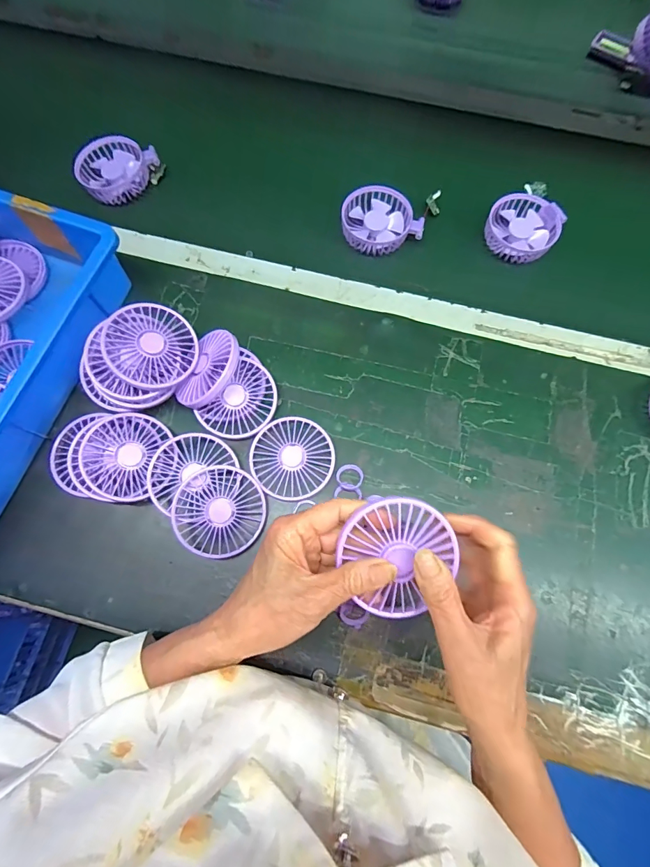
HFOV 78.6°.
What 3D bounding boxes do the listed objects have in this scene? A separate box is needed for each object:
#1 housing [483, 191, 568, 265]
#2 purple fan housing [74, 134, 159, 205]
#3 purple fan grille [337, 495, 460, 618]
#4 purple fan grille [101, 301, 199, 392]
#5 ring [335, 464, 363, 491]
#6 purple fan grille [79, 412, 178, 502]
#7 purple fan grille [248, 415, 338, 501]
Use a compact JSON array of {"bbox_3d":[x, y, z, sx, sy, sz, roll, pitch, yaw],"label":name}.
[{"bbox_3d":[0.258,-0.270,0.520,0.090,0.025,0.089,0,73,-1],"label":"housing"},{"bbox_3d":[-0.287,-0.361,0.539,0.090,0.030,0.096,0,73,-1],"label":"purple fan housing"},{"bbox_3d":[0.051,0.088,0.285,0.081,0.011,0.083,0,95,0],"label":"purple fan grille"},{"bbox_3d":[-0.174,-0.086,0.398,0.084,0.020,0.085,5,77,-22],"label":"purple fan grille"},{"bbox_3d":[0.026,0.045,0.413,0.027,0.008,0.027,0,73,-1],"label":"ring"},{"bbox_3d":[-0.195,0.023,0.397,0.084,0.015,0.085,3,78,-12],"label":"purple fan grille"},{"bbox_3d":[-0.034,0.025,0.416,0.085,0.011,0.083,0,73,-1],"label":"purple fan grille"}]

